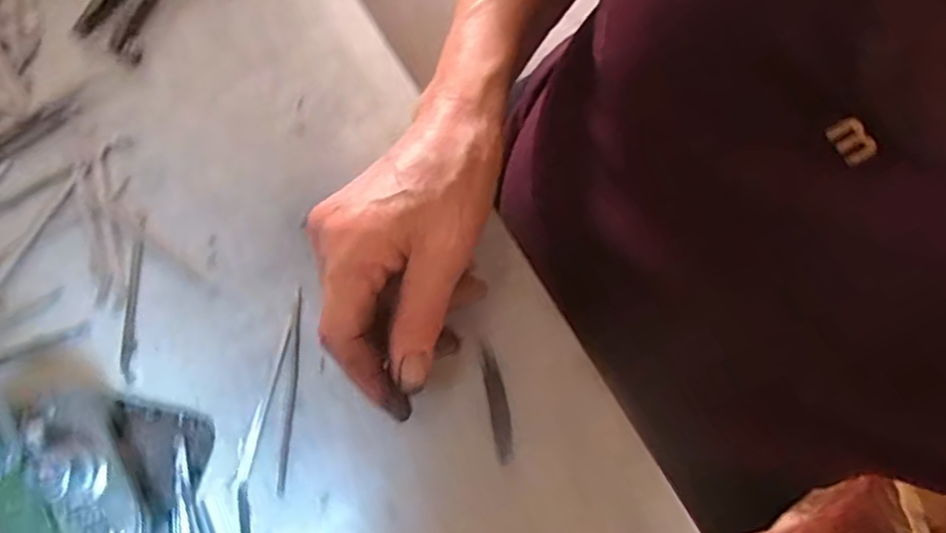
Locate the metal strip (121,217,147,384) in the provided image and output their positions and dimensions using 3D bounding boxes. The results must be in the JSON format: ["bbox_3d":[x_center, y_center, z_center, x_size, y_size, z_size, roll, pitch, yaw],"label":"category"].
[{"bbox_3d":[-0.171,0.016,0.333,0.006,0.004,0.084,-4,73,-1],"label":"metal strip"}]

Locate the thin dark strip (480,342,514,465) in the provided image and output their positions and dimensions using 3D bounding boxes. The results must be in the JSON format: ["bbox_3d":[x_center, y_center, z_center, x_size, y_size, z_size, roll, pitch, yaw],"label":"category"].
[{"bbox_3d":[0.012,0.065,0.315,0.009,0.004,0.055,-9,73,-3],"label":"thin dark strip"}]

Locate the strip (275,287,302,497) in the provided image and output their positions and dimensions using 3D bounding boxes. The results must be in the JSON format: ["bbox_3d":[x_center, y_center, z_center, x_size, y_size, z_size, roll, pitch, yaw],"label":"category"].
[{"bbox_3d":[-0.087,0.058,0.317,0.005,0.004,0.096,1,73,0],"label":"strip"}]

